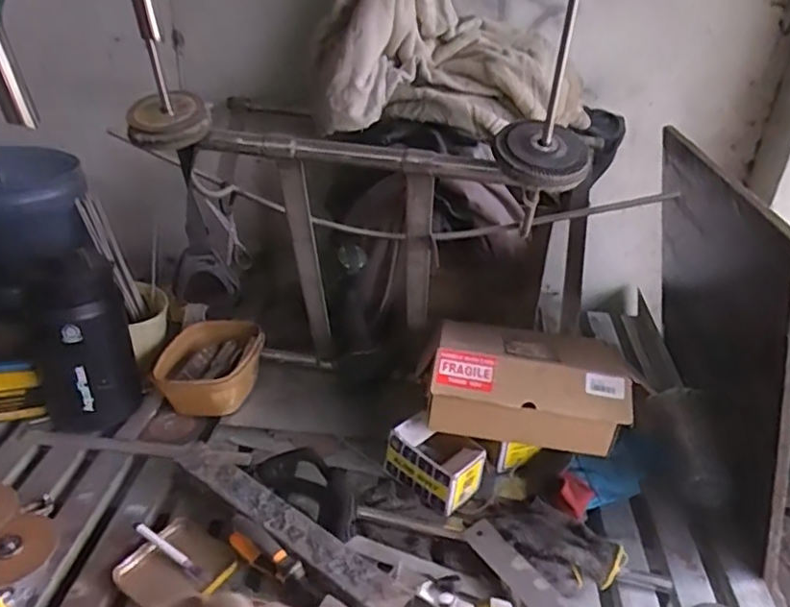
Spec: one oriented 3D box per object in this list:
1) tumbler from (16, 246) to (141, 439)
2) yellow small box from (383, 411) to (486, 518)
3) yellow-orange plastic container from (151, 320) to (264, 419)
[{"bbox_3d":[-0.493,0.051,1.012,0.141,0.277,0.143,3,30,-2],"label":"tumbler"},{"bbox_3d":[0.059,0.231,0.966,0.134,0.059,0.092,25,36,32],"label":"yellow small box"},{"bbox_3d":[-0.319,0.113,1.126,0.181,0.079,0.194,-5,31,-14],"label":"yellow-orange plastic container"}]

